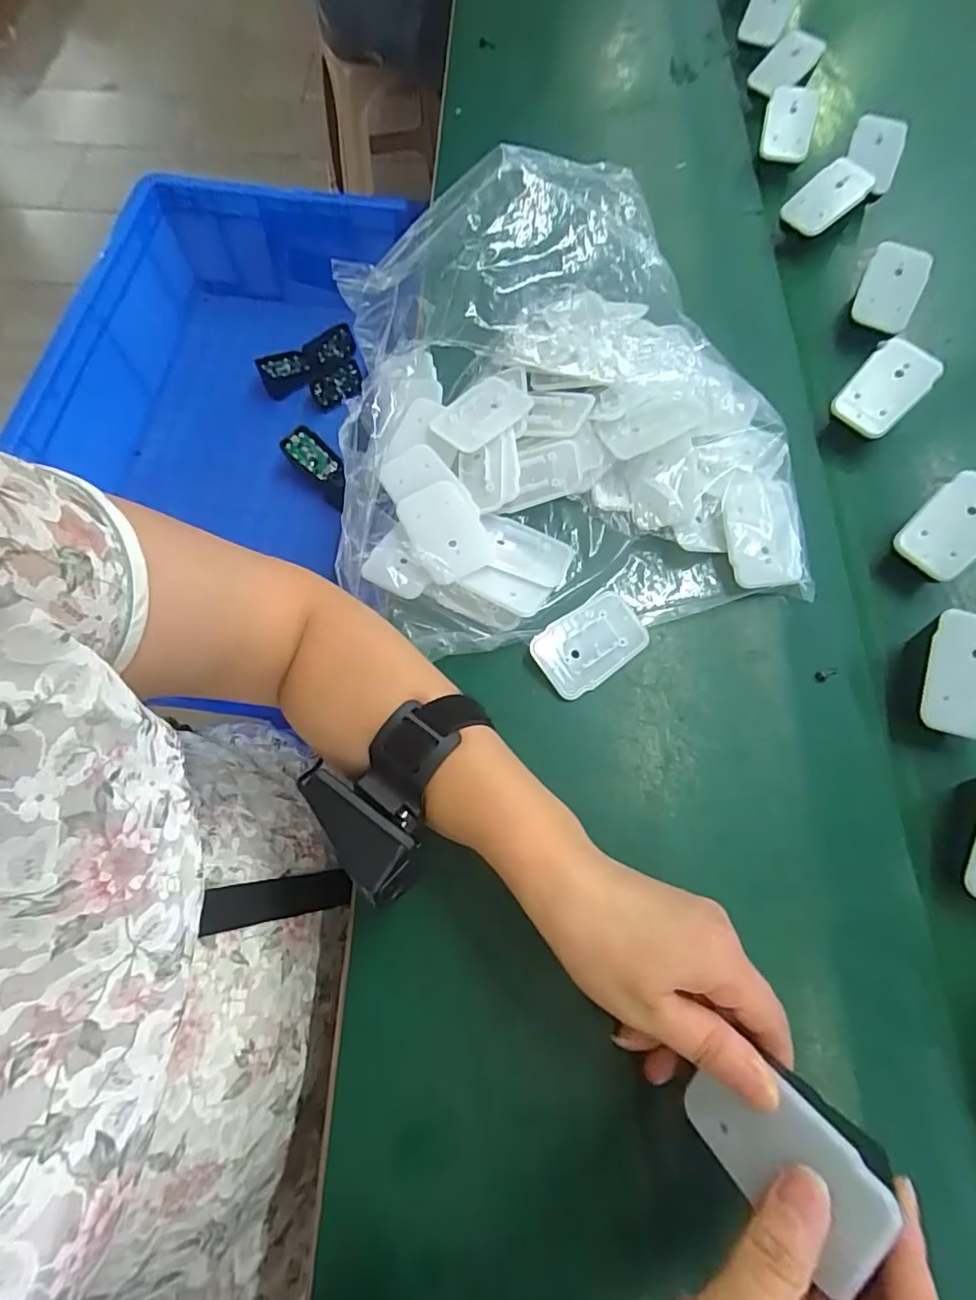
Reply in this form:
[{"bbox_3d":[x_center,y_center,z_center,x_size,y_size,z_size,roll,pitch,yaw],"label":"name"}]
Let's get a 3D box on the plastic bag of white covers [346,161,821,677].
[{"bbox_3d":[0.041,-0.159,0.361,0.288,0.086,0.291,-10,70,-6],"label":"plastic bag of white covers"}]

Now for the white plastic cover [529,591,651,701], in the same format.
[{"bbox_3d":[0.063,-0.005,0.346,0.069,0.011,0.042,-33,74,-13],"label":"white plastic cover"}]

